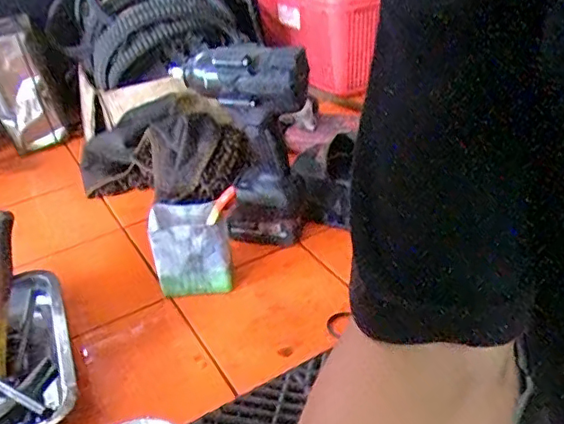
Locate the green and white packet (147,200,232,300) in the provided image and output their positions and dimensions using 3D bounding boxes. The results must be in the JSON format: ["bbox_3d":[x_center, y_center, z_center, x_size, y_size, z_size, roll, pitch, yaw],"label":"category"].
[{"bbox_3d":[-0.112,0.050,0.747,0.098,0.112,0.065,-6,32,0],"label":"green and white packet"}]

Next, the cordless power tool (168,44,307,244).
[{"bbox_3d":[-0.044,-0.087,0.794,0.165,0.278,0.118,-9,33,-5],"label":"cordless power tool"}]

